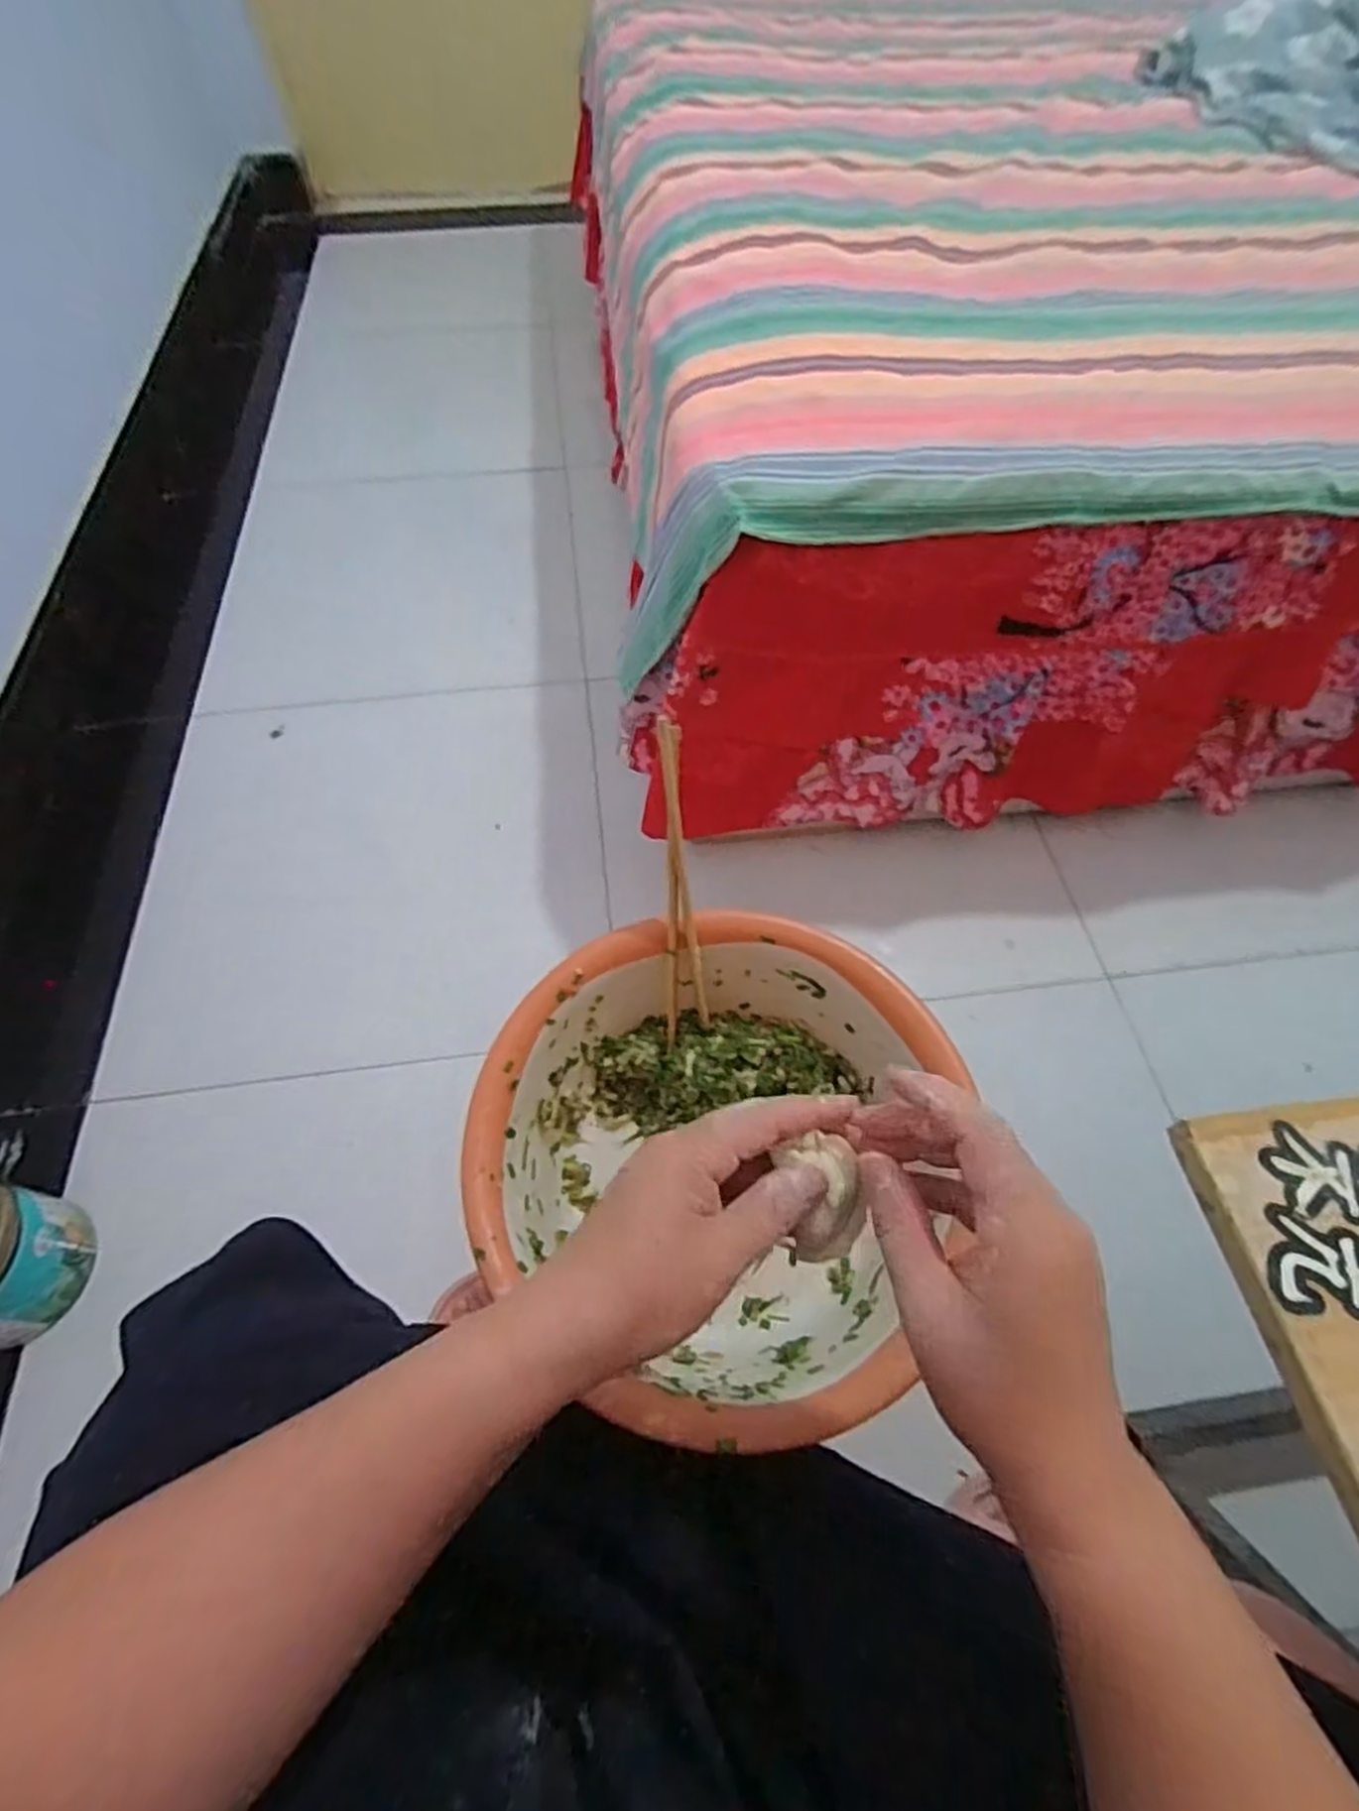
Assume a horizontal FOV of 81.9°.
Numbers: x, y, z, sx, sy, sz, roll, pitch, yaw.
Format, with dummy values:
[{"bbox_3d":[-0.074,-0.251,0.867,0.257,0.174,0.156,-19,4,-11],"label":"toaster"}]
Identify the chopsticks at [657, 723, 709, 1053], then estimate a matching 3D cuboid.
[{"bbox_3d":[0.001,-0.008,0.502,0.029,0.217,0.020,-4,26,-3],"label":"chopsticks"}]

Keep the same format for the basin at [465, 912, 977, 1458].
[{"bbox_3d":[0.010,0.153,0.497,0.250,0.112,0.283,21,61,12],"label":"basin"}]

